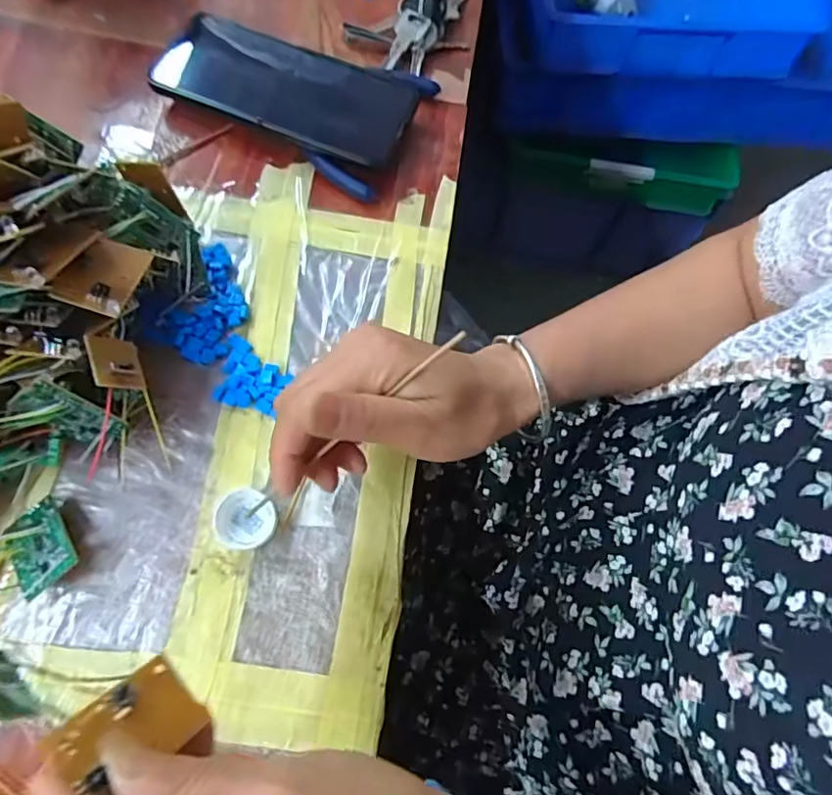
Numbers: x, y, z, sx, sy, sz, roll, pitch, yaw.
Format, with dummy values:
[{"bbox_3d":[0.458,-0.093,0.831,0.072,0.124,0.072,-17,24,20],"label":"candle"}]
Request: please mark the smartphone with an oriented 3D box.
[{"bbox_3d":[-0.087,-0.219,0.387,0.171,0.009,0.086,23,69,3],"label":"smartphone"}]

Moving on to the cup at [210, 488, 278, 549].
[{"bbox_3d":[-0.089,0.065,0.294,0.031,0.012,0.030,1,68,-3],"label":"cup"}]

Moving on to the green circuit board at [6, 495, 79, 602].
[{"bbox_3d":[-0.189,0.074,0.276,0.030,0.004,0.042,-39,67,-5],"label":"green circuit board"}]

